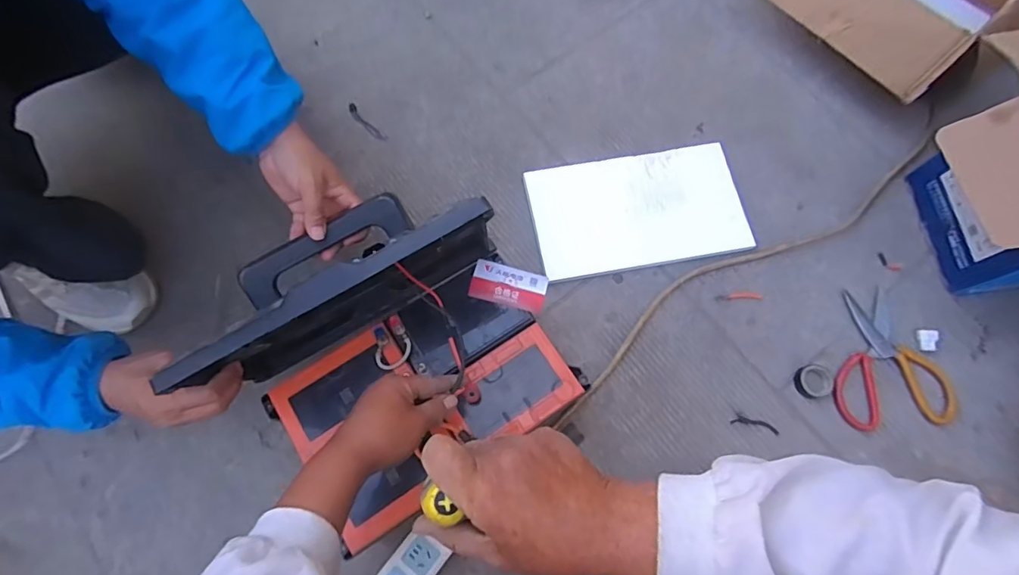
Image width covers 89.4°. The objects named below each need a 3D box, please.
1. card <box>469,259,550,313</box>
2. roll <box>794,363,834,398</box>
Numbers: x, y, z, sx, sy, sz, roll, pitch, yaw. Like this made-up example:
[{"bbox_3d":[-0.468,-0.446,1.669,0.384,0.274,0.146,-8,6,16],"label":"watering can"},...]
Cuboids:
[{"bbox_3d":[0.000,-0.001,0.642,0.092,0.007,0.050,16,74,2],"label":"card"},{"bbox_3d":[0.413,0.126,0.697,0.050,0.013,0.044,-15,73,-5],"label":"roll"}]

